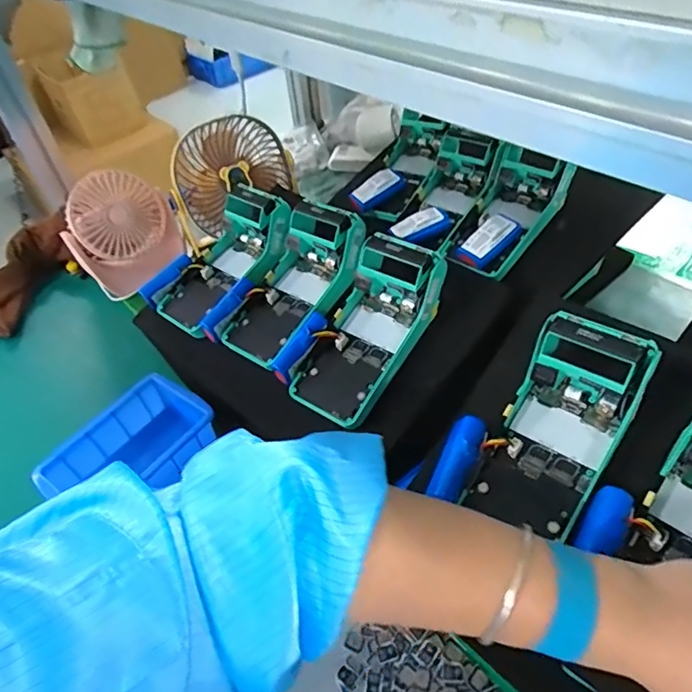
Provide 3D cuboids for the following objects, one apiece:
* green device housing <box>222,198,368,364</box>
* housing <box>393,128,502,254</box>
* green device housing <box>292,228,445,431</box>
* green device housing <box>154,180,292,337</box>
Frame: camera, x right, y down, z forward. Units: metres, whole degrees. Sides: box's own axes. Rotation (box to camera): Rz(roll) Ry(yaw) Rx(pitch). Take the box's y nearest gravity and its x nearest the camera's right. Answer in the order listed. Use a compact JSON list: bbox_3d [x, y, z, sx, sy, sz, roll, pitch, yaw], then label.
[{"bbox_3d":[-0.047,-0.059,0.521,0.084,0.051,0.171,34,87,30],"label":"green device housing"},{"bbox_3d":[0.115,-0.186,0.602,0.084,0.076,0.130,30,57,28],"label":"housing"},{"bbox_3d":[0.021,-0.012,0.472,0.077,0.054,0.168,27,84,26],"label":"green device housing"},{"bbox_3d":[-0.125,-0.088,0.565,0.177,0.059,0.106,-49,56,3],"label":"green device housing"}]

